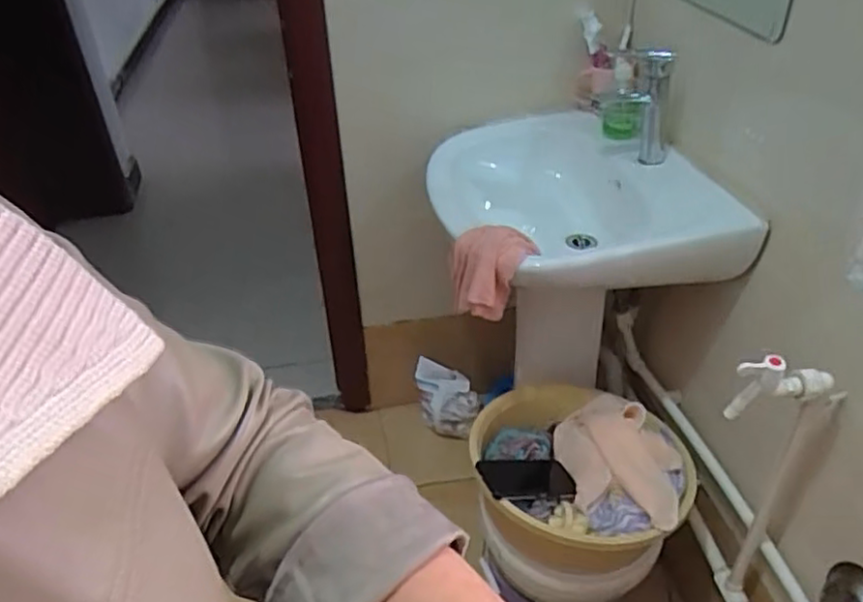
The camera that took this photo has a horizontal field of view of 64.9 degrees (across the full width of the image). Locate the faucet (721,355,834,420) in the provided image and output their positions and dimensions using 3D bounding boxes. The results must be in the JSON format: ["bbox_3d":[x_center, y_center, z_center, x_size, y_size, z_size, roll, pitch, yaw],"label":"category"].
[{"bbox_3d":[0.430,0.102,0.830,0.124,0.090,0.033,-11,39,-13],"label":"faucet"}]

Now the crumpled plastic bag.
[{"bbox_3d":[0.033,0.241,1.676,0.165,0.161,0.067,13,40,16],"label":"crumpled plastic bag"}]

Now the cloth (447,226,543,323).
[{"bbox_3d":[0.095,-0.045,1.037,0.127,0.105,0.107,0,38,1],"label":"cloth"}]

